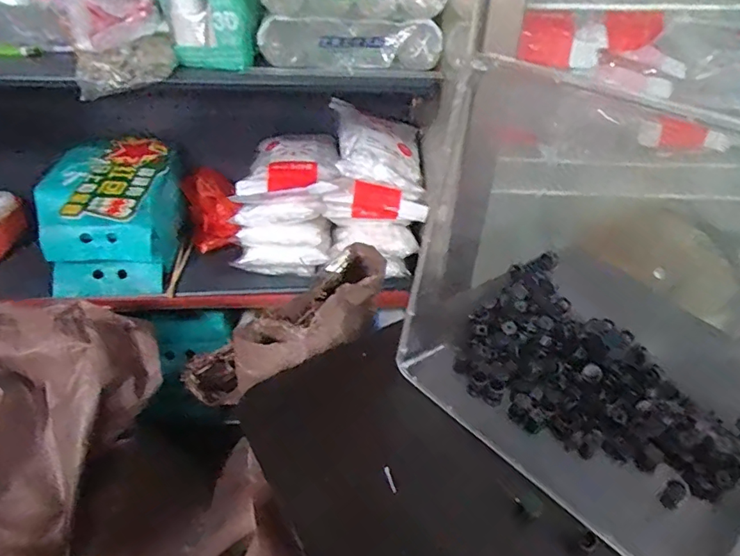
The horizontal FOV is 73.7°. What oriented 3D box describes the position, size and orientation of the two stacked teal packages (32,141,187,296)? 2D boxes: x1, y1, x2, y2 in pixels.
[{"bbox_3d":[-0.494,-0.119,0.980,0.222,0.215,0.235,-1,40,-2],"label":"two stacked teal packages"}]

